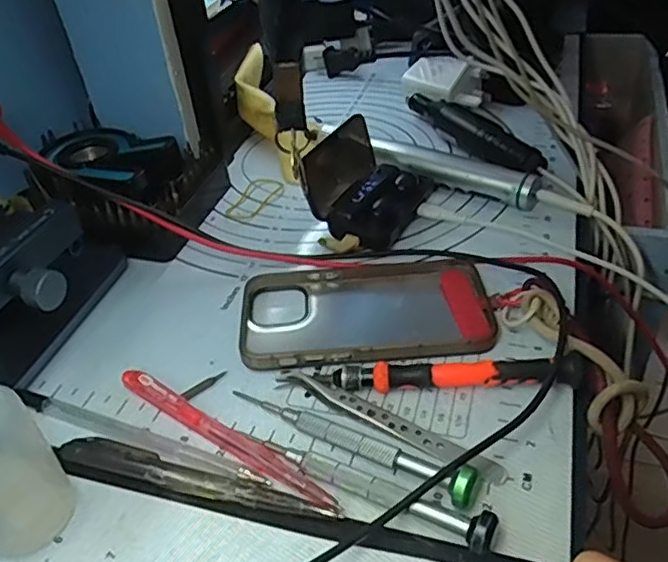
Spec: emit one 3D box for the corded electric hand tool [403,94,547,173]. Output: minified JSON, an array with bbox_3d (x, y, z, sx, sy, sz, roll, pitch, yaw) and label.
[{"bbox_3d":[0.103,-0.117,0.479,0.019,0.023,0.149,-21,42,-17],"label":"corded electric hand tool"}]

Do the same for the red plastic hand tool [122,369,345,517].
[{"bbox_3d":[-0.051,0.068,0.284,0.130,0.014,0.010,20,46,29],"label":"red plastic hand tool"}]

